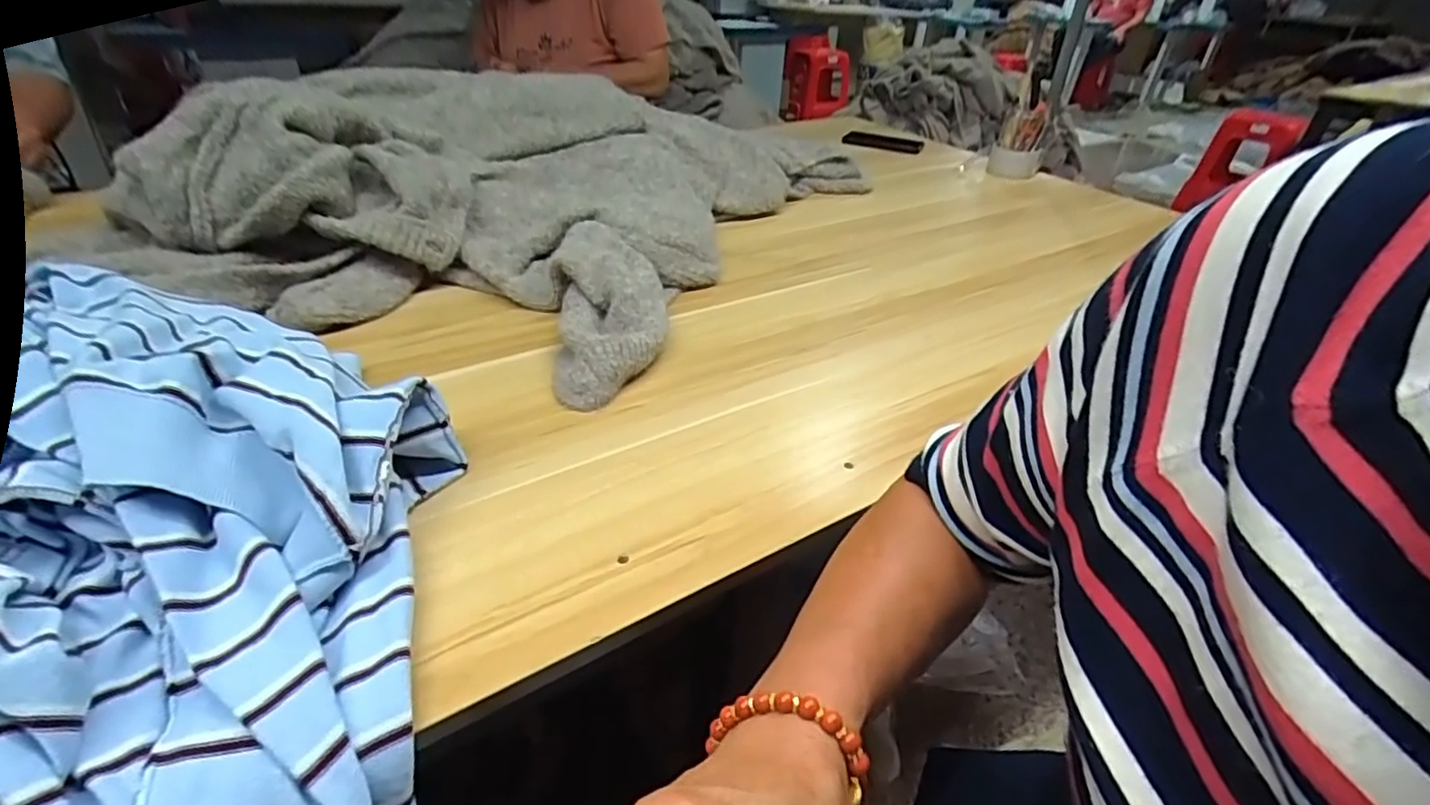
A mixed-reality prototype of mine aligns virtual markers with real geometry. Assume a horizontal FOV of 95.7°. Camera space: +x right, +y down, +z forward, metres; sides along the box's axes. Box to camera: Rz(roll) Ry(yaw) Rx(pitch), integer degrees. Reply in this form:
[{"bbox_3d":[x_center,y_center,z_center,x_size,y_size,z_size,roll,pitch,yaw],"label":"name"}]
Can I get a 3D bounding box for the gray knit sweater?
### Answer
[{"bbox_3d":[-0.216,-0.289,0.807,0.600,0.167,0.760,15,36,16],"label":"gray knit sweater"}]

